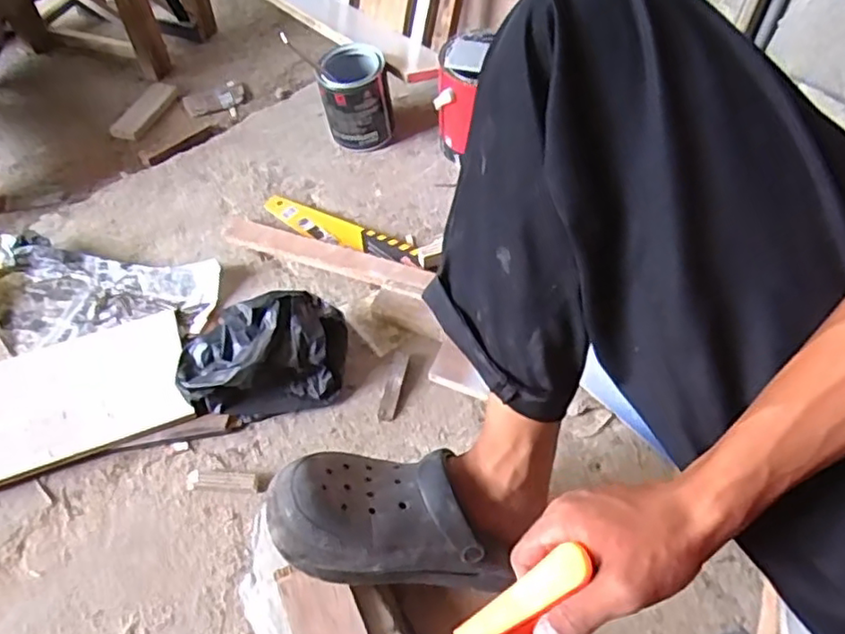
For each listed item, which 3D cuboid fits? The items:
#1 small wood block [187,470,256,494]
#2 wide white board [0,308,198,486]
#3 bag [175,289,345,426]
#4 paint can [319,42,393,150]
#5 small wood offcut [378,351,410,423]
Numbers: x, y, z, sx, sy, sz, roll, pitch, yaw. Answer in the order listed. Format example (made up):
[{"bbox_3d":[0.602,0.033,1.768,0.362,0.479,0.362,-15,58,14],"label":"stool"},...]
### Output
[{"bbox_3d":[-0.222,0.183,0.710,0.077,0.013,0.020,4,53,3],"label":"small wood block"},{"bbox_3d":[-0.486,0.113,0.756,0.395,0.017,0.190,-17,48,-13],"label":"wide white board"},{"bbox_3d":[-0.192,0.041,0.764,0.192,0.090,0.126,-5,53,-3],"label":"bag"},{"bbox_3d":[-0.106,-0.355,1.052,0.105,0.130,0.110,0,53,0],"label":"paint can"},{"bbox_3d":[-0.034,0.082,0.784,0.020,0.015,0.094,10,54,8],"label":"small wood offcut"}]

